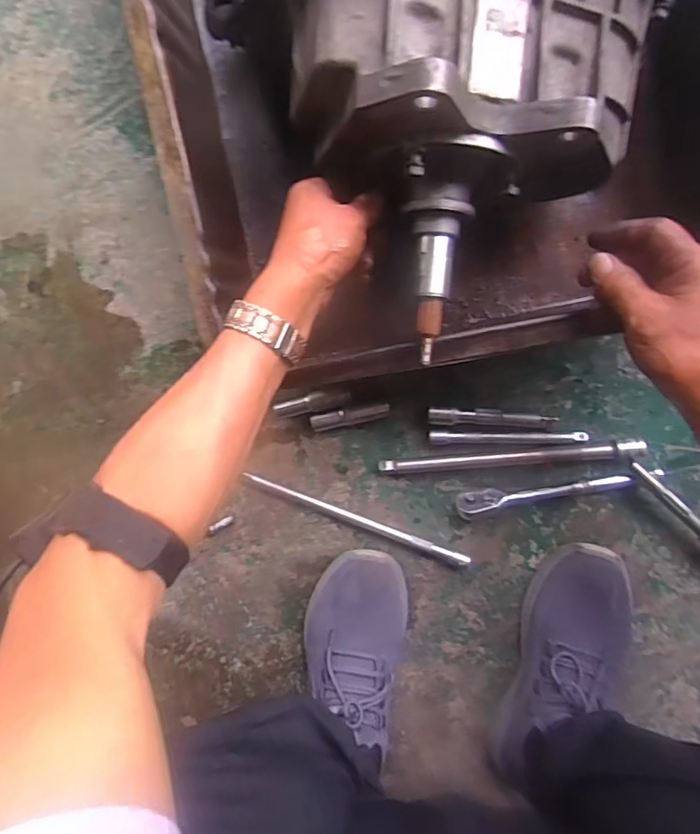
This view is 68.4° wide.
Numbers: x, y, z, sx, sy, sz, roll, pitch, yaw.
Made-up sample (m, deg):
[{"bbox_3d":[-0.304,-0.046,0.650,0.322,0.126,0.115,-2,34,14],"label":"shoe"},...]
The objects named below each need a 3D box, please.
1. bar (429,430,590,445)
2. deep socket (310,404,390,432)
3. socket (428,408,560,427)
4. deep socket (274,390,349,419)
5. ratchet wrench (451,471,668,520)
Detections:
[{"bbox_3d":[0.156,0.021,0.513,0.150,0.015,0.013,1,99,6],"label":"bar"},{"bbox_3d":[0.000,0.000,0.523,0.078,0.023,0.017,-10,98,8],"label":"deep socket"},{"bbox_3d":[0.139,0.000,0.507,0.123,0.021,0.016,2,99,6],"label":"socket"},{"bbox_3d":[-0.038,-0.015,0.524,0.077,0.022,0.019,-12,97,8],"label":"deep socket"},{"bbox_3d":[0.205,0.077,0.515,0.193,0.024,0.027,-7,98,7],"label":"ratchet wrench"}]

